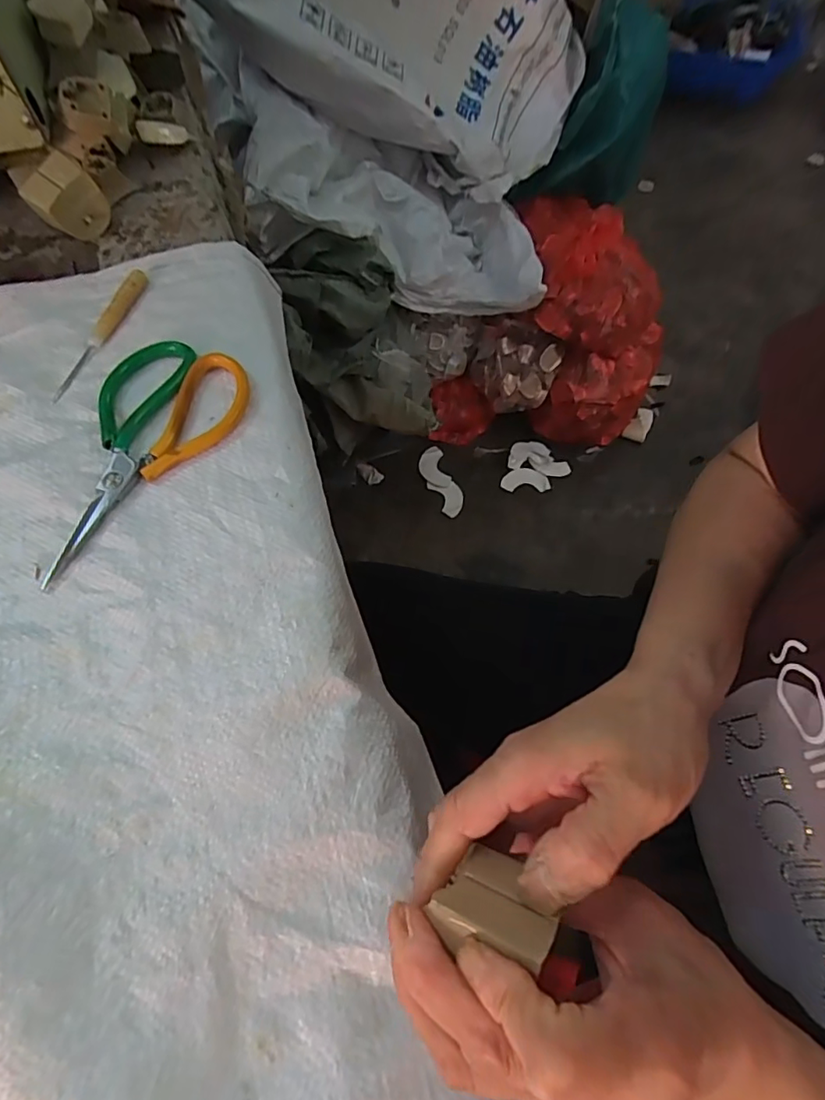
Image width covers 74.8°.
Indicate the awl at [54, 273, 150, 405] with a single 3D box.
[{"bbox_3d":[-0.242,-0.168,0.413,0.012,0.016,0.127,18,64,9],"label":"awl"}]

